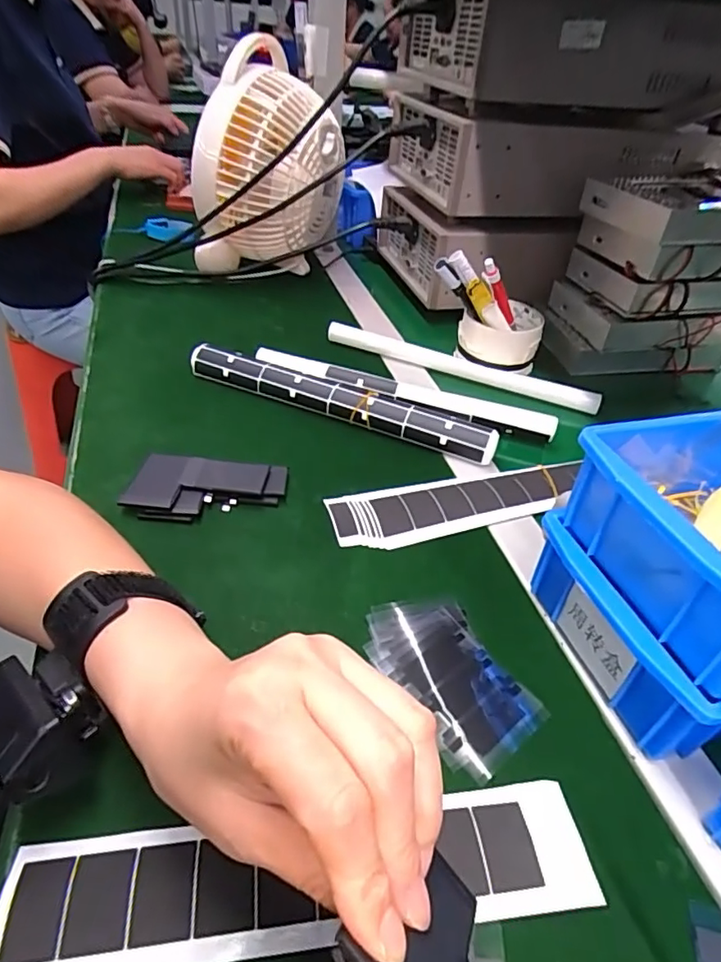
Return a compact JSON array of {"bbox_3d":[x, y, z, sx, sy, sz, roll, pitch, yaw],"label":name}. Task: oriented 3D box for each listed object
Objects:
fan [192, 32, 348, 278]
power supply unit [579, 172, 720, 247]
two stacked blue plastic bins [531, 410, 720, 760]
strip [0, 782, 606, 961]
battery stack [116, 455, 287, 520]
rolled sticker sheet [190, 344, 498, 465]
[{"bbox_3d":[-0.111,-0.360,0.665,0.172,0.224,0.135,3,41,-3],"label":"fan"},{"bbox_3d":[0.343,-0.280,0.572,0.193,0.036,0.128,-8,42,-15],"label":"power supply unit"},{"bbox_3d":[0.226,0.047,0.316,0.205,0.121,0.133,-9,43,-16],"label":"two stacked blue plastic bins"},{"bbox_3d":[-0.022,0.171,0.239,0.247,0.005,0.049,-2,41,-9],"label":"strip"},{"bbox_3d":[-0.112,0.008,0.411,0.106,0.018,0.061,5,41,0],"label":"battery stack"},{"bbox_3d":[-0.020,-0.077,0.504,0.290,0.024,0.034,19,42,15],"label":"rolled sticker sheet"}]

